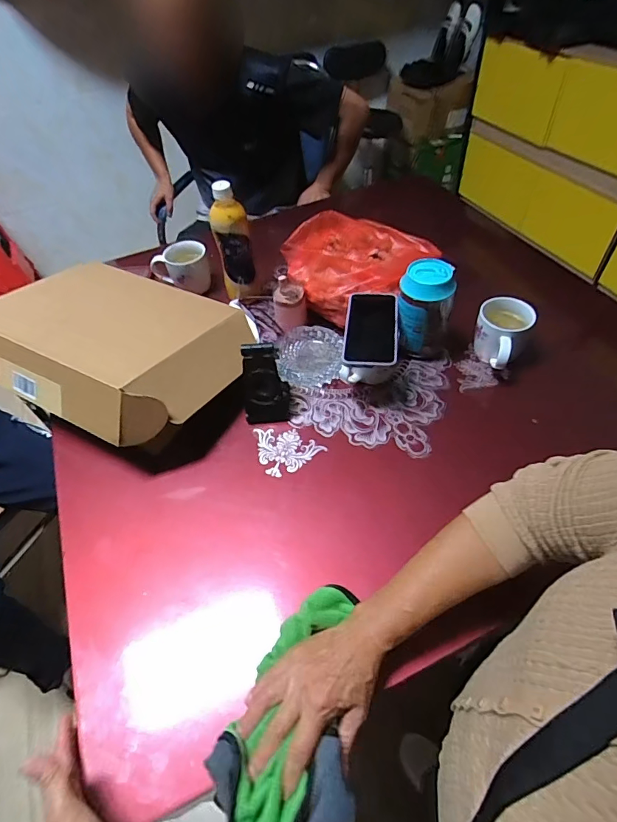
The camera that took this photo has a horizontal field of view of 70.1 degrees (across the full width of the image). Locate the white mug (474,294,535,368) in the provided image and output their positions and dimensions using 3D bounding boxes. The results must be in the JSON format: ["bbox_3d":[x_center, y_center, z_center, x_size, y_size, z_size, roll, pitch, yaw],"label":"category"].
[{"bbox_3d":[0.297,-0.113,0.690,0.076,0.089,0.102,21,55,20],"label":"white mug"}]

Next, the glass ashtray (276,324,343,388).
[{"bbox_3d":[0.000,-0.092,0.743,0.110,0.032,0.123,-2,51,3],"label":"glass ashtray"}]

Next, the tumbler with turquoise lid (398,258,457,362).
[{"bbox_3d":[0.186,-0.163,0.703,0.080,0.146,0.082,-2,51,3],"label":"tumbler with turquoise lid"}]

